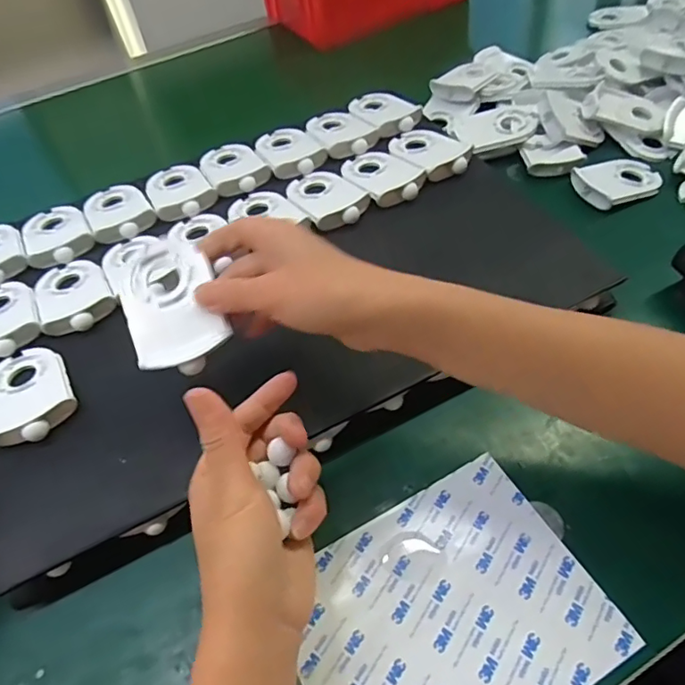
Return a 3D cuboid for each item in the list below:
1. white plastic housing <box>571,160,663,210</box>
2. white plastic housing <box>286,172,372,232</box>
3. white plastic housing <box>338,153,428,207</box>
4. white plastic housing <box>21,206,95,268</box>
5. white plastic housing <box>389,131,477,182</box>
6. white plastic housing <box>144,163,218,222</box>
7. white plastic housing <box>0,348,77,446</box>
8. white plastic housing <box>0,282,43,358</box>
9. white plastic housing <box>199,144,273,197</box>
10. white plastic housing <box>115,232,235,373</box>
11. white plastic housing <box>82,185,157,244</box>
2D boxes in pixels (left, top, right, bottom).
[{"bbox_3d":[0.275,-0.159,0.533,0.080,0.014,0.056,-19,52,-8],"label":"white plastic housing"},{"bbox_3d":[-0.016,-0.135,0.499,0.058,0.018,0.085,-31,55,-17],"label":"white plastic housing"},{"bbox_3d":[0.037,-0.160,0.511,0.057,0.020,0.089,-34,56,-19],"label":"white plastic housing"},{"bbox_3d":[-0.267,-0.103,0.502,0.058,0.019,0.089,-26,54,-14],"label":"white plastic housing"},{"bbox_3d":[0.085,-0.187,0.528,0.057,0.021,0.085,-30,55,-17],"label":"white plastic housing"},{"bbox_3d":[-0.160,-0.152,0.527,0.058,0.019,0.087,-25,53,-13],"label":"white plastic housing"},{"bbox_3d":[-0.229,0.034,0.391,0.057,0.014,0.087,-30,54,-16],"label":"white plastic housing"},{"bbox_3d":[-0.280,-0.023,0.441,0.057,0.021,0.091,-28,54,-15],"label":"white plastic housing"},{"bbox_3d":[-0.109,-0.177,0.541,0.056,0.018,0.085,-25,53,-13],"label":"white plastic housing"},{"bbox_3d":[-0.108,-0.024,0.345,0.057,0.018,0.081,-22,75,-2],"label":"white plastic housing"},{"bbox_3d":[-0.213,-0.126,0.514,0.057,0.016,0.084,-27,54,-14],"label":"white plastic housing"}]

